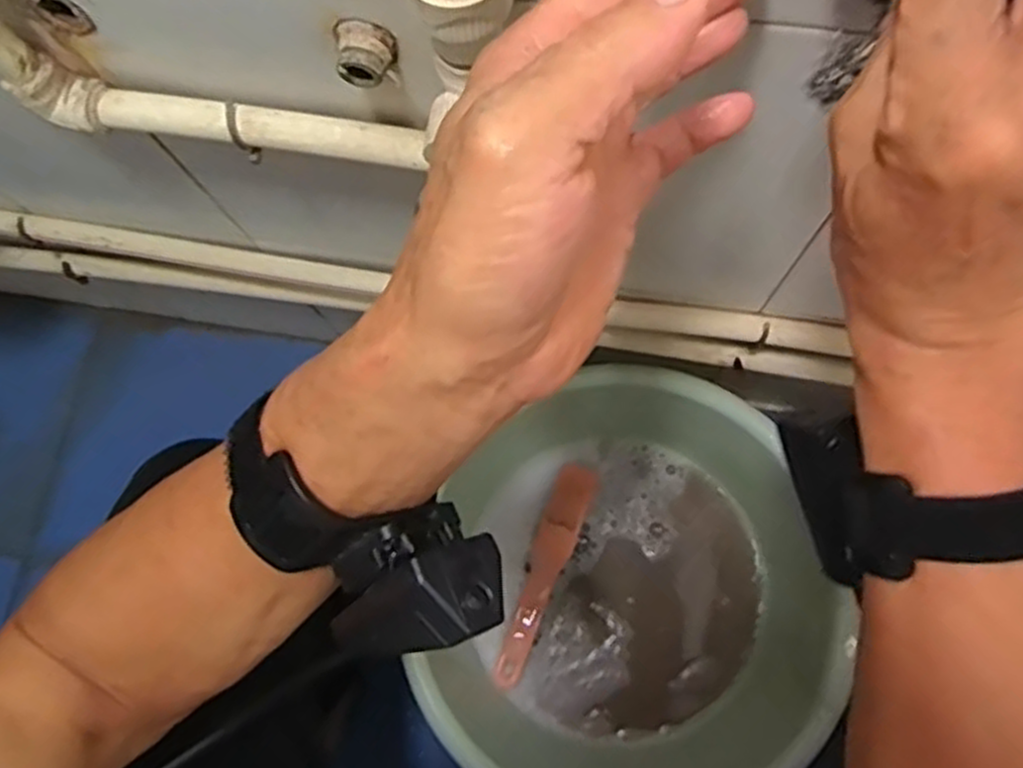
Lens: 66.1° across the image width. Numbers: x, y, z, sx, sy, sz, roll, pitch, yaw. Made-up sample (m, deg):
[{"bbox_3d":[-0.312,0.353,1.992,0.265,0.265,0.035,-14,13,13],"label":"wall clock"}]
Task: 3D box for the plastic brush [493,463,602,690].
[{"bbox_3d":[0.030,0.187,0.782,0.040,0.020,0.224,23,79,10],"label":"plastic brush"}]

